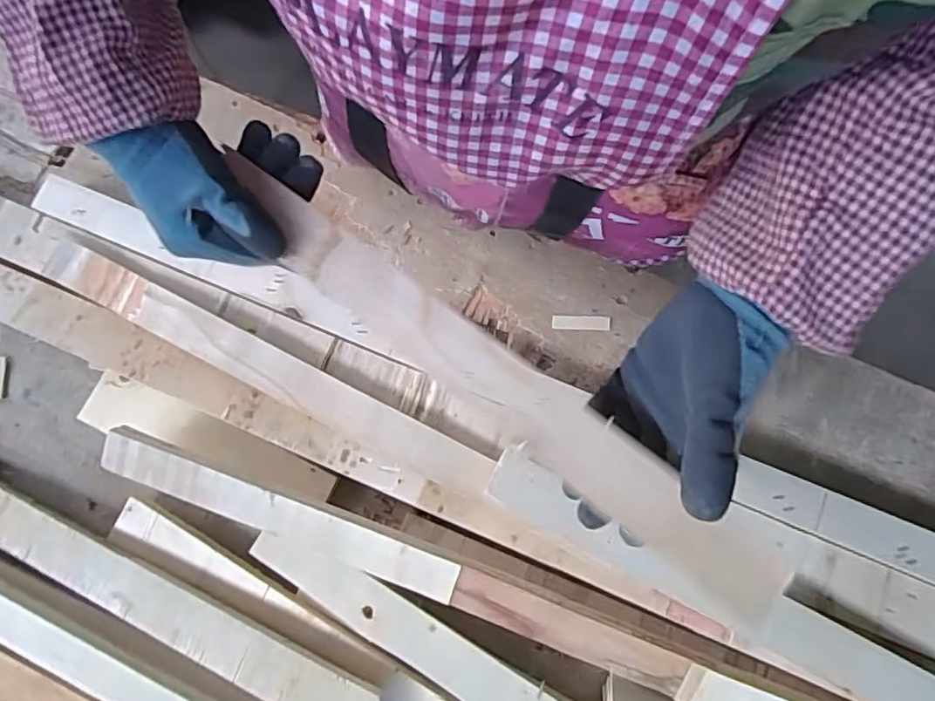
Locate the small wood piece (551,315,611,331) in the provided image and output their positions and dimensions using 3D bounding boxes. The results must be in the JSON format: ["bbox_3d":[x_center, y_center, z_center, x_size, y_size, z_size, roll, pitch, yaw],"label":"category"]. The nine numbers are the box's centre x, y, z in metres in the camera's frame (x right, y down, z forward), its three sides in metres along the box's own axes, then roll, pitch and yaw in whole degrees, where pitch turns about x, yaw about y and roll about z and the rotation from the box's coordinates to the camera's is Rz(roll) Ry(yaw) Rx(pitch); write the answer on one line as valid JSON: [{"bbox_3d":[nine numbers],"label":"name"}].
[{"bbox_3d":[0.103,-0.025,0.544,0.052,0.004,0.013,3,76,2],"label":"small wood piece"}]

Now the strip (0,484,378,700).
[{"bbox_3d":[-0.260,0.194,0.473,0.409,0.026,0.041,24,77,7],"label":"strip"}]

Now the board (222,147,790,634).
[{"bbox_3d":[0.004,0.010,0.339,0.383,0.013,0.045,38,79,11],"label":"board"}]

